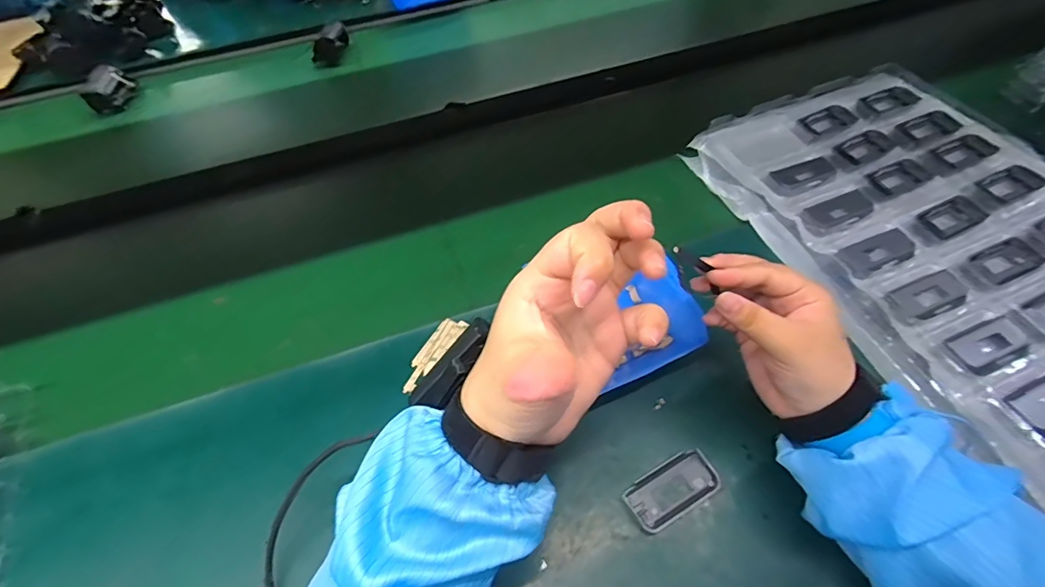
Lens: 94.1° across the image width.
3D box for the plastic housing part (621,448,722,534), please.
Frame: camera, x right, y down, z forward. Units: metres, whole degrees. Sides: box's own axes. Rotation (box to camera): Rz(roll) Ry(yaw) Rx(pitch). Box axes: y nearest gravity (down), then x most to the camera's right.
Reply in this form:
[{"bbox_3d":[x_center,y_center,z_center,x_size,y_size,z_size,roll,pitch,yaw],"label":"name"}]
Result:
[{"bbox_3d":[0.122,0.161,0.399,0.075,0.020,0.039,-26,58,-15],"label":"plastic housing part"}]

